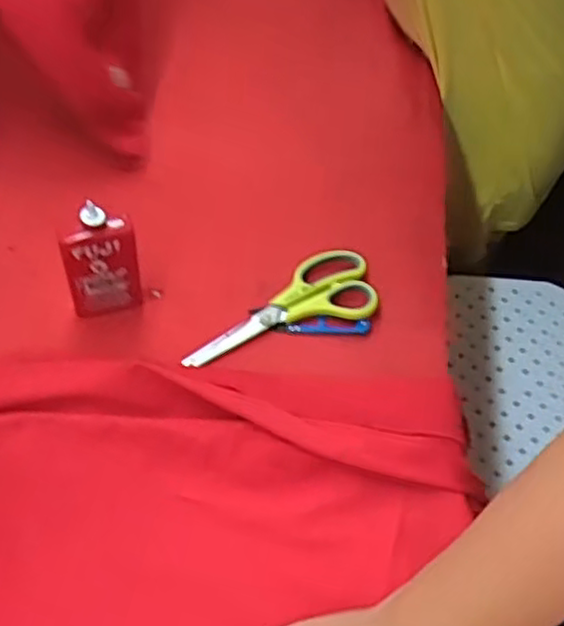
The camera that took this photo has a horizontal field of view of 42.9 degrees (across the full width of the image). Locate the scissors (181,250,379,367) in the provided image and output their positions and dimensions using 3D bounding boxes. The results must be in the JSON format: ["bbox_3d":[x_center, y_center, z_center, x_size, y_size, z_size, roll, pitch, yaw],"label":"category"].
[{"bbox_3d":[-0.003,-0.006,0.614,0.172,0.017,0.066,-17,55,-13],"label":"scissors"}]

